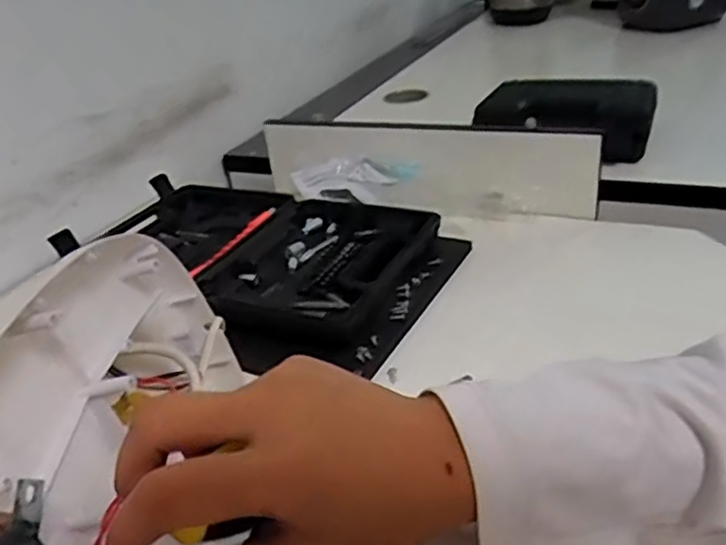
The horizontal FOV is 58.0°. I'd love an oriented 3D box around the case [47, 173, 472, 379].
[{"bbox_3d":[-0.102,-0.023,0.663,0.390,0.036,0.245,15,37,33],"label":"case"}]

